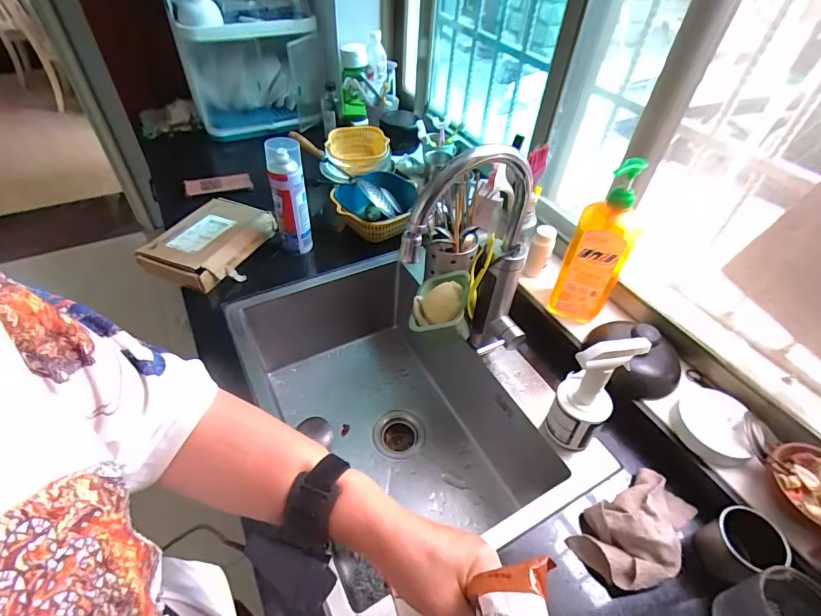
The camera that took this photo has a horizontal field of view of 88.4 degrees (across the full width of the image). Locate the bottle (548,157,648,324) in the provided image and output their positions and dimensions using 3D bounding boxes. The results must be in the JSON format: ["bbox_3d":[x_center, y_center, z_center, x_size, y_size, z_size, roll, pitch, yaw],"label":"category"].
[{"bbox_3d":[0.305,-0.099,0.676,0.087,0.270,0.070,24,49,18],"label":"bottle"}]

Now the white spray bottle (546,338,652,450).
[{"bbox_3d":[0.252,0.117,0.595,0.070,0.180,0.083,33,52,25],"label":"white spray bottle"}]

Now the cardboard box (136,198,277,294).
[{"bbox_3d":[-0.412,-0.139,0.880,0.187,0.049,0.232,18,47,13],"label":"cardboard box"}]

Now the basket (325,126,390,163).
[{"bbox_3d":[-0.127,-0.385,1.029,0.141,0.077,0.122,4,46,0],"label":"basket"}]

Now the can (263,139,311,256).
[{"bbox_3d":[-0.240,-0.214,0.841,0.064,0.227,0.061,-9,47,-13],"label":"can"}]

